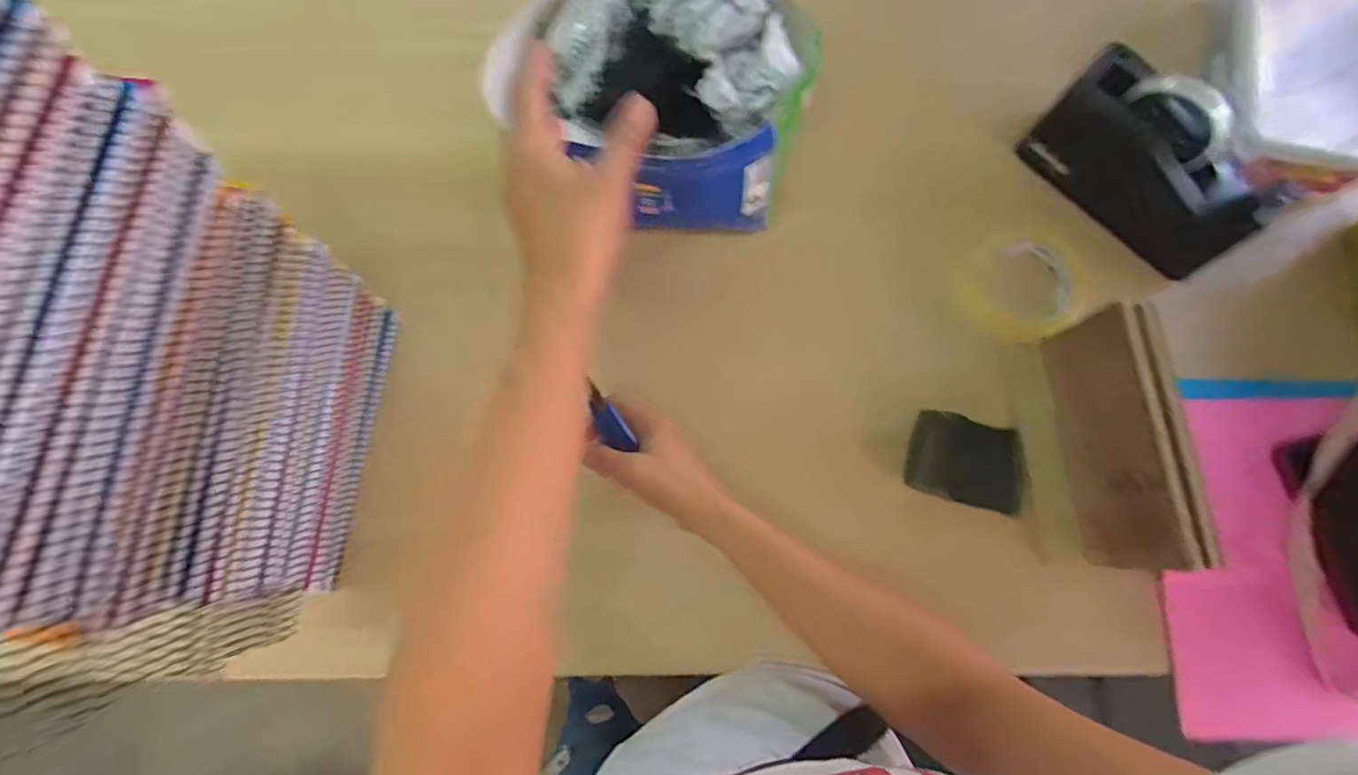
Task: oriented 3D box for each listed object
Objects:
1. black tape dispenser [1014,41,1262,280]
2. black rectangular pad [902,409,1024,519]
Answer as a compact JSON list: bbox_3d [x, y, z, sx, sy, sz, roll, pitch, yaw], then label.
[{"bbox_3d":[0.420,-0.198,0.551,0.200,0.111,0.074,43,80,8],"label":"black tape dispenser"},{"bbox_3d":[0.248,0.064,0.520,0.097,0.022,0.071,11,77,2],"label":"black rectangular pad"}]

